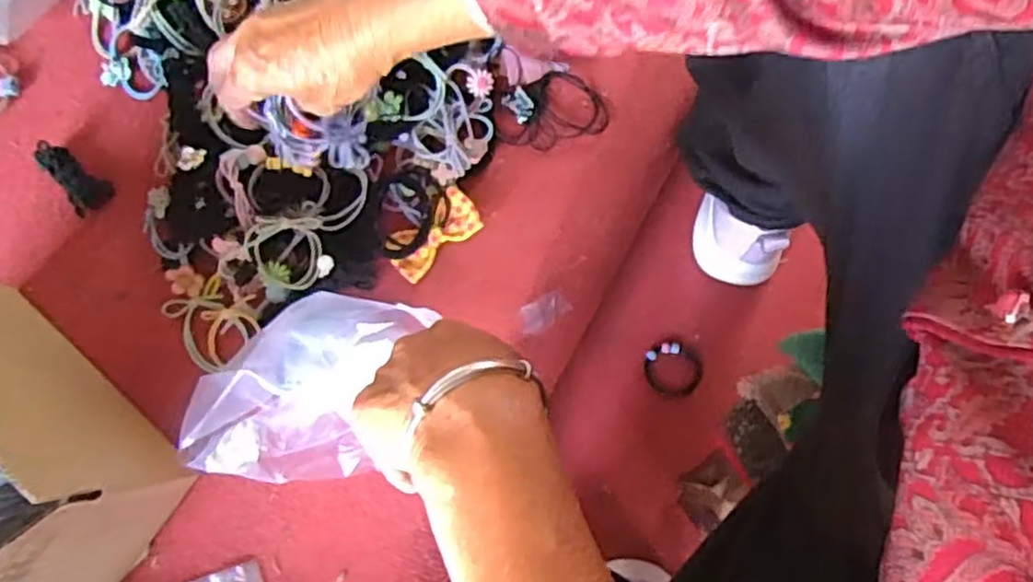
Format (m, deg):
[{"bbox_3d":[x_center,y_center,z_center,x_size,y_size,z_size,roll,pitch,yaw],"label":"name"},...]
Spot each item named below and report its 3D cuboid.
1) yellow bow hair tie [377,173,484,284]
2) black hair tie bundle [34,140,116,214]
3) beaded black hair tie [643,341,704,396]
[{"bbox_3d":[-0.071,-0.053,0.536,0.073,0.012,0.068,-39,82,-8],"label":"yellow bow hair tie"},{"bbox_3d":[-0.330,-0.083,0.538,0.061,0.017,0.030,39,80,7],"label":"black hair tie bundle"},{"bbox_3d":[0.153,0.076,0.709,0.054,0.007,0.053,0,78,-1],"label":"beaded black hair tie"}]

